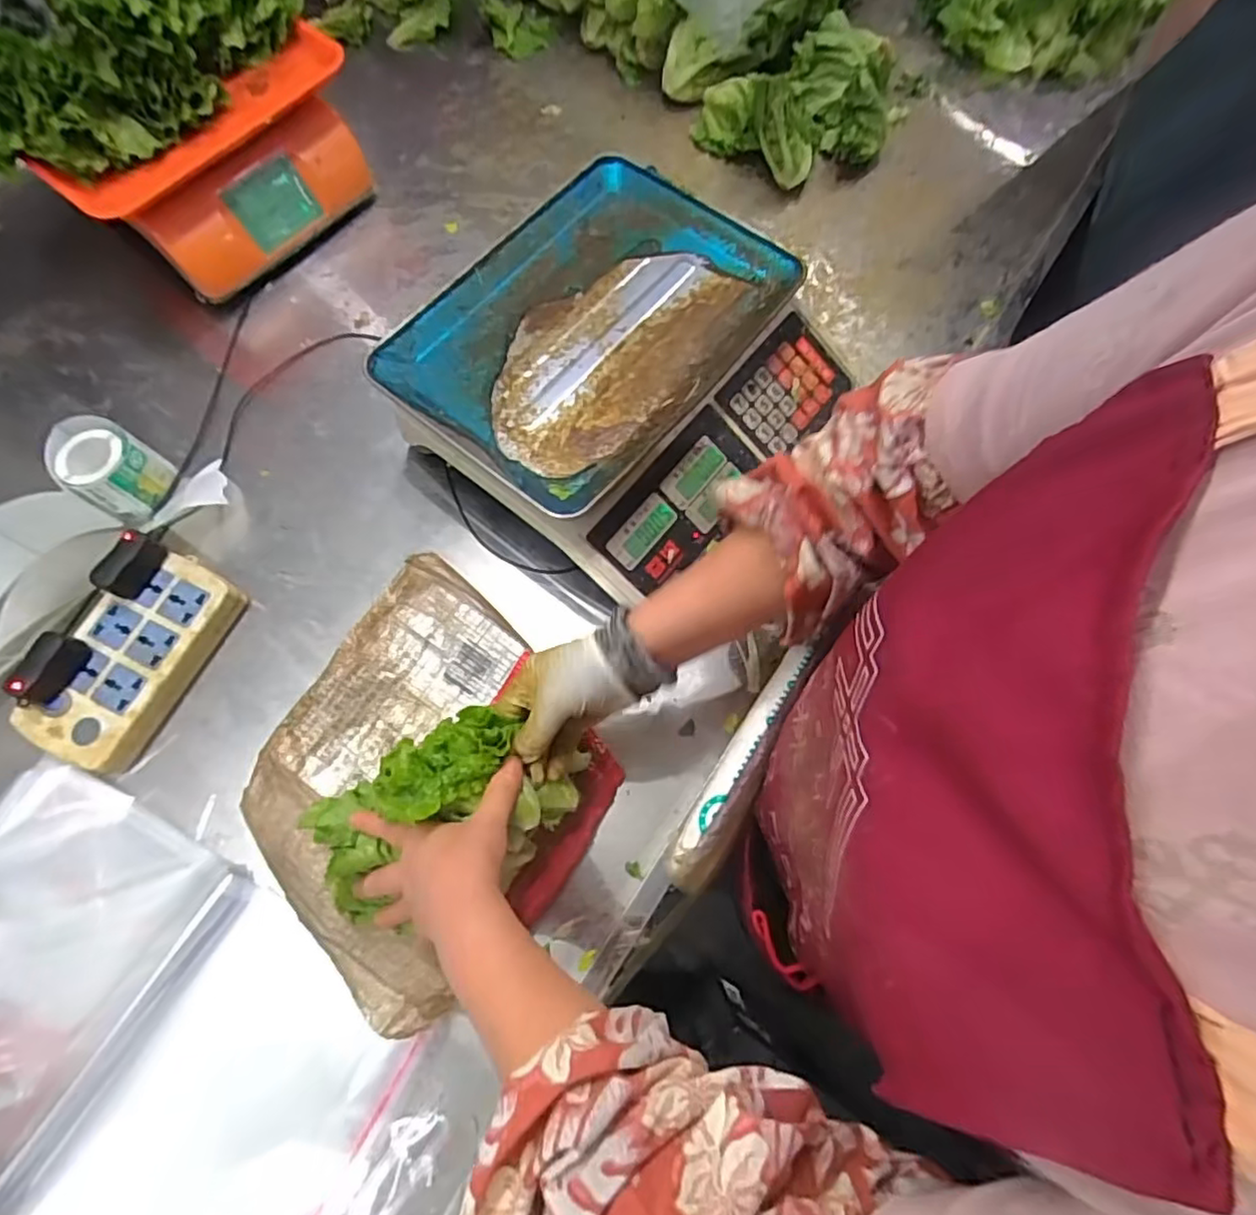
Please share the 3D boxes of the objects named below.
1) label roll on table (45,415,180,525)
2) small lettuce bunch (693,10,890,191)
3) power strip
[{"bbox_3d":[-0.479,-0.129,0.591,0.075,0.062,0.069,0,71,1],"label":"label roll on table"},{"bbox_3d":[0.211,-0.584,0.747,0.236,0.088,0.150,-18,72,-5],"label":"small lettuce bunch"},{"bbox_3d":[-0.418,0.042,0.550,0.101,0.034,0.178,25,73,9],"label":"power strip"}]

